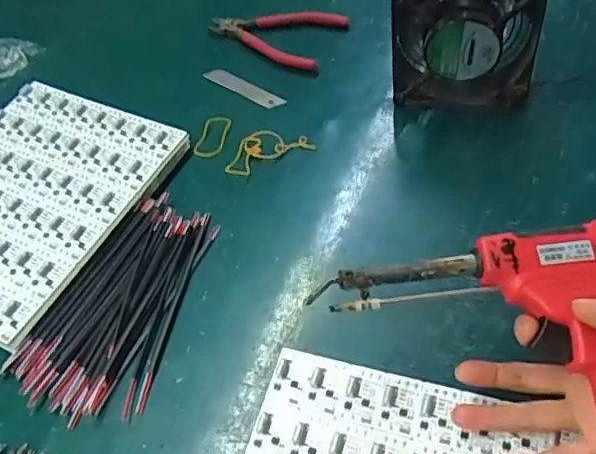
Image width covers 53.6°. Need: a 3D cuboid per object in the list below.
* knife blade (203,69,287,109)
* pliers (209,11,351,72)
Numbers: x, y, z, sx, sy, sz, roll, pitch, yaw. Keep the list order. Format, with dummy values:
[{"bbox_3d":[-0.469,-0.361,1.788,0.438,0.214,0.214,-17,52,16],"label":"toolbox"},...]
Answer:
[{"bbox_3d":[-0.057,-0.145,0.606,0.103,0.007,0.018,29,61,24],"label":"knife blade"},{"bbox_3d":[-0.029,-0.218,0.647,0.147,0.020,0.079,22,59,20],"label":"pliers"}]

